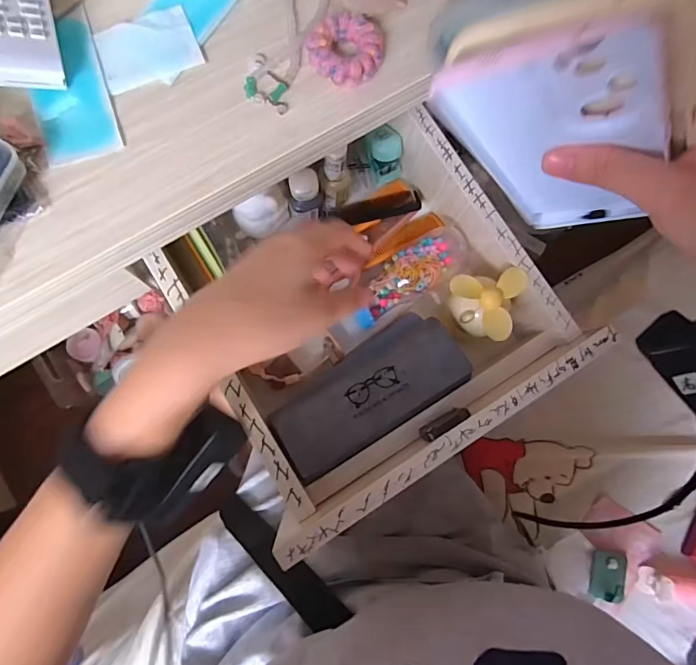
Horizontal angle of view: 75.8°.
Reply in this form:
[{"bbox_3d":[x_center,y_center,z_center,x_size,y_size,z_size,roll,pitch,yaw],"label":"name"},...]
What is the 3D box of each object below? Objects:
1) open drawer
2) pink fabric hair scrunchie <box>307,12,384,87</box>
[{"bbox_3d":[0.017,-0.029,0.372,0.274,0.117,0.257,-30,83,-8],"label":"open drawer"},{"bbox_3d":[-0.002,-0.197,0.313,0.050,0.014,0.050,2,80,-3],"label":"pink fabric hair scrunchie"}]

